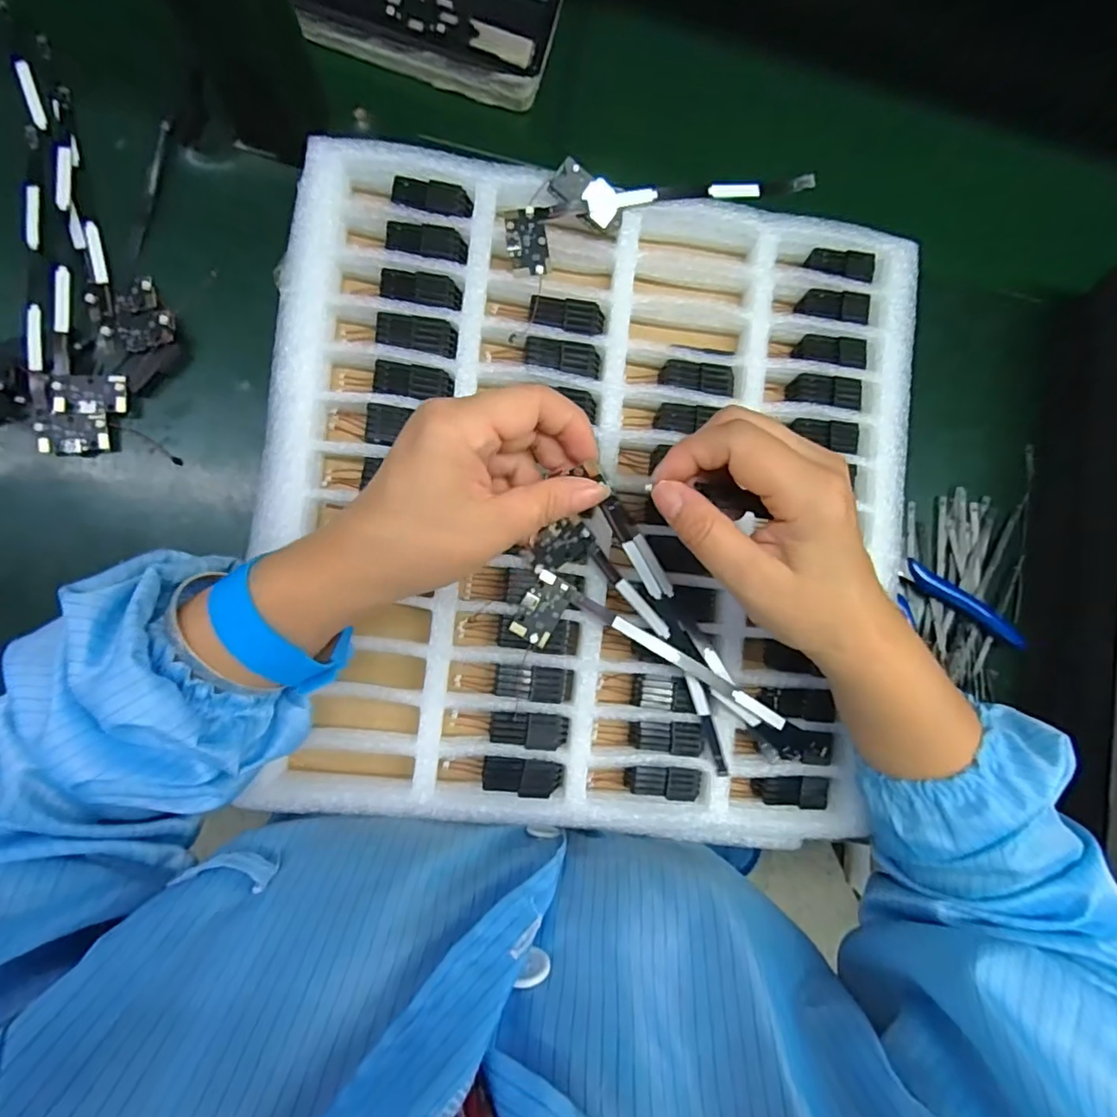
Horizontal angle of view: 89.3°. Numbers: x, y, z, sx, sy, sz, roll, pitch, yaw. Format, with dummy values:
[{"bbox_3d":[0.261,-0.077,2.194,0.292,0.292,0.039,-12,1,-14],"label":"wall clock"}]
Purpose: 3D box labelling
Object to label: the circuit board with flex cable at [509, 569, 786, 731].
[{"bbox_3d":[0.049,0.057,0.294,0.149,0.019,0.036,29,85,-5],"label":"circuit board with flex cable"}]

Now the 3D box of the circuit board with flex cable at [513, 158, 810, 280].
[{"bbox_3d":[0.060,-0.197,0.305,0.186,0.012,0.045,-18,90,-7],"label":"circuit board with flex cable"}]

